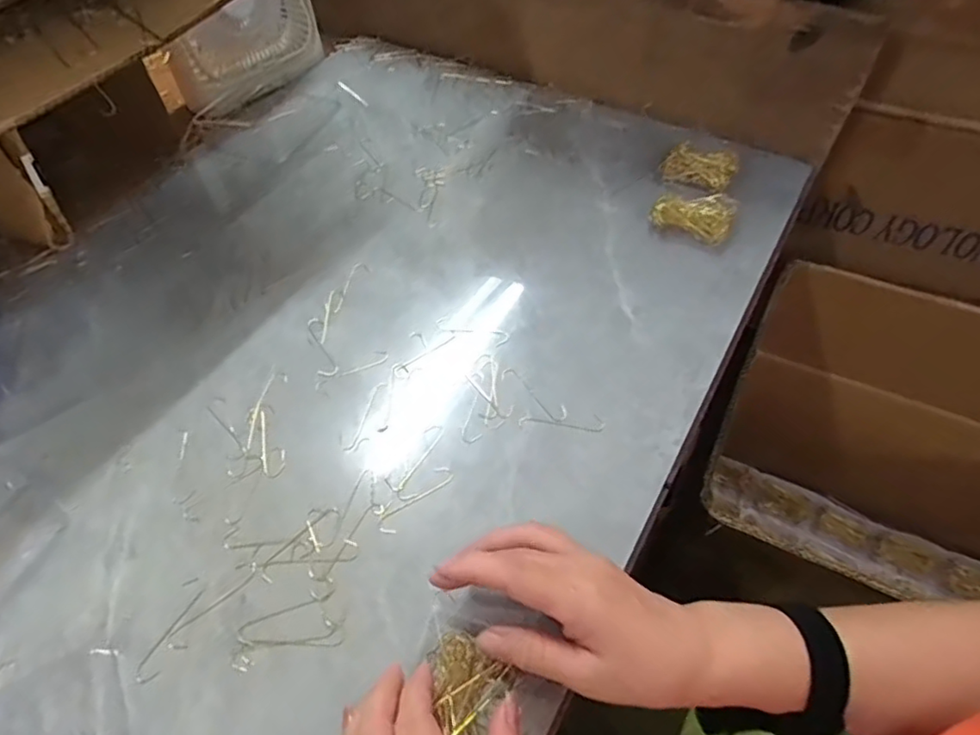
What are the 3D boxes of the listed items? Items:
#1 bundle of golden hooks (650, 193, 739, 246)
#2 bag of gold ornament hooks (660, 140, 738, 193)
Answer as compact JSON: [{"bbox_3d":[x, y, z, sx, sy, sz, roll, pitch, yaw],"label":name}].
[{"bbox_3d":[0.195,-0.148,0.574,0.072,0.016,0.052,23,57,18],"label":"bundle of golden hooks"},{"bbox_3d":[0.210,-0.200,0.600,0.067,0.024,0.049,36,62,25],"label":"bag of gold ornament hooks"}]

